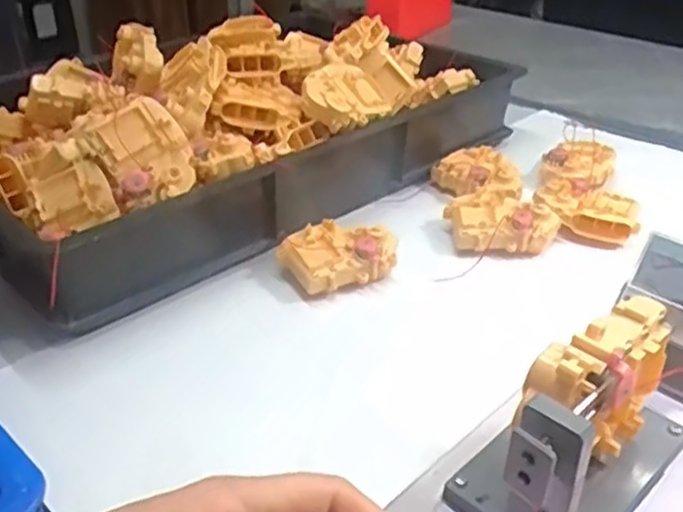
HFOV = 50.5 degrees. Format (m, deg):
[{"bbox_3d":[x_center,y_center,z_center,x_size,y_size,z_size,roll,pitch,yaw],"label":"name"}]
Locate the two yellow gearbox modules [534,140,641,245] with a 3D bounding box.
[{"bbox_3d":[0.248,-0.066,0.739,0.099,0.036,0.156,9,33,15],"label":"two yellow gearbox modules"}]

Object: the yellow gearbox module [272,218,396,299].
[{"bbox_3d":[-0.001,-0.002,0.632,0.096,0.032,0.062,-12,34,-17],"label":"yellow gearbox module"}]

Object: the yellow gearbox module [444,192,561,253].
[{"bbox_3d":[0.150,-0.033,0.686,0.095,0.033,0.073,-5,32,-7],"label":"yellow gearbox module"}]

